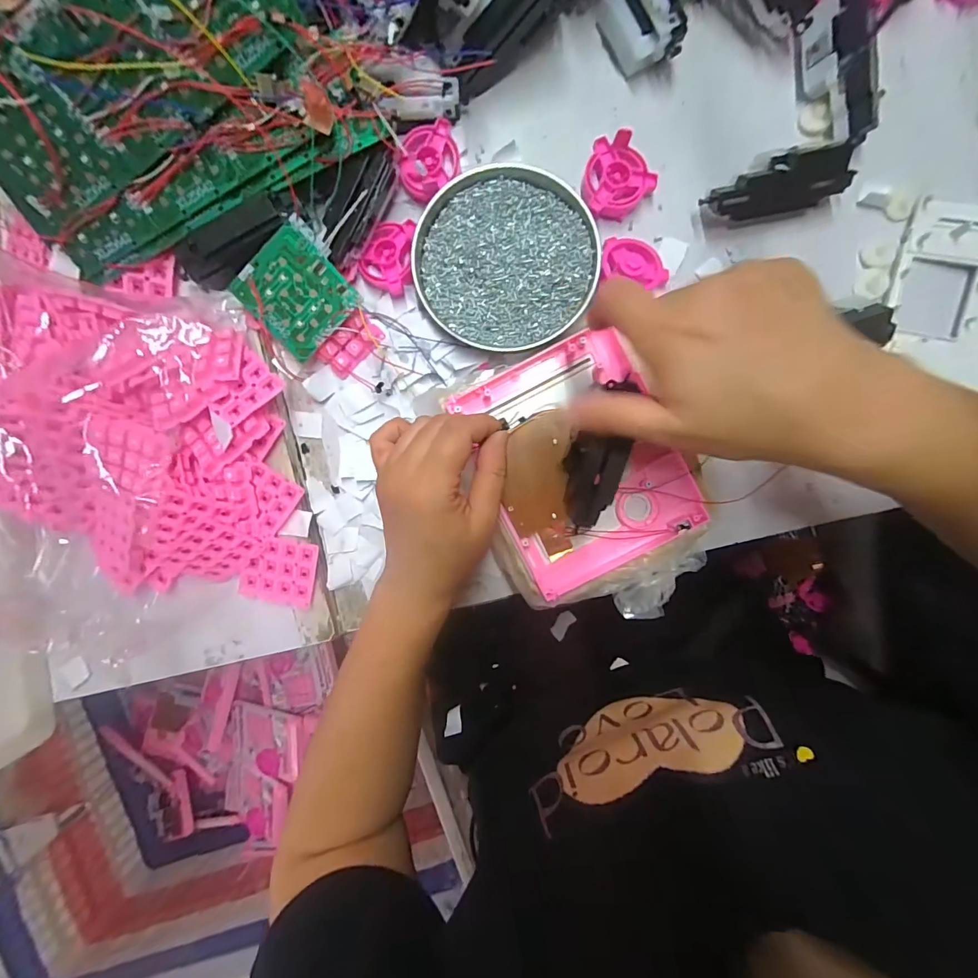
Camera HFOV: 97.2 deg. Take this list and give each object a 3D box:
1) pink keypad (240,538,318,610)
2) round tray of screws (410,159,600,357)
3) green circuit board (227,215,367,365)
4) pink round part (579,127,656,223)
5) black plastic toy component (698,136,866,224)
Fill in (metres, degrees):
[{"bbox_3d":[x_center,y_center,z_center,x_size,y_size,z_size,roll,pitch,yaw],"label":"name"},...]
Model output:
[{"bbox_3d":[-0.166,0.066,0.343,0.057,0.009,0.051,9,94,1],"label":"pink keypad"},{"bbox_3d":[0.012,-0.175,0.332,0.132,0.021,0.131,0,94,1],"label":"round tray of screws"},{"bbox_3d":[-0.142,-0.146,0.320,0.071,0.004,0.071,-41,102,8],"label":"green circuit board"},{"bbox_3d":[0.093,-0.237,0.328,0.053,0.025,0.053,0,94,1],"label":"pink round part"},{"bbox_3d":[0.217,-0.224,0.320,0.111,0.033,0.033,-17,93,2],"label":"black plastic toy component"}]

